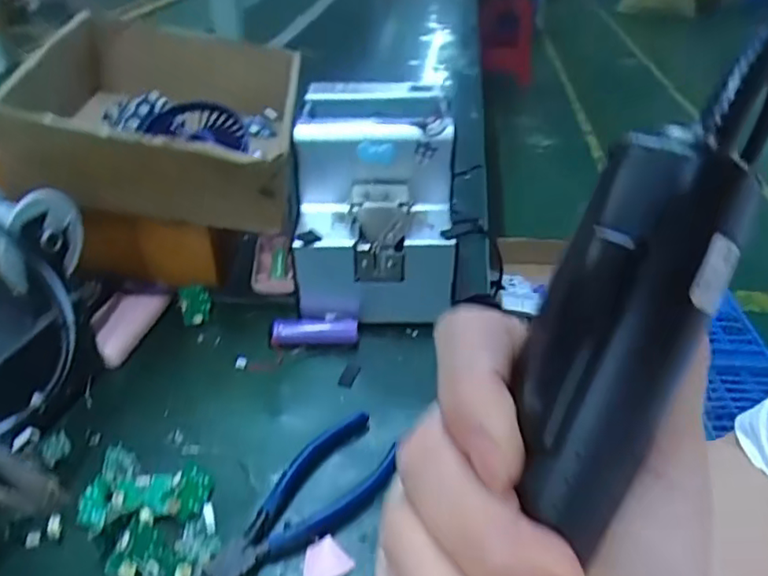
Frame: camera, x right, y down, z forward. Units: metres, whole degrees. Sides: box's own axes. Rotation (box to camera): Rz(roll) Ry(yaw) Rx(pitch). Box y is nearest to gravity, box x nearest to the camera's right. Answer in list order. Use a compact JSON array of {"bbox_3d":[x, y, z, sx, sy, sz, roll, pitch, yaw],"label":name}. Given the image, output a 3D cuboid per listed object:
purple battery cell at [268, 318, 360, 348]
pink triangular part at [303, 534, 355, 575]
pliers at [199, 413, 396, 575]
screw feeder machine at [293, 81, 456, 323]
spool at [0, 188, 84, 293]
[{"bbox_3d":[-0.055,0.034,0.471,0.068,0.021,0.018,-2,36,-6],"label":"purple battery cell"},{"bbox_3d":[-0.033,0.149,0.327,0.026,0.004,0.022,-22,42,-30],"label":"pink triangular part"},{"bbox_3d":[-0.053,0.125,0.350,0.144,0.012,0.056,-27,45,-35],"label":"pliers"},{"bbox_3d":[-0.009,-0.075,0.517,0.124,0.153,0.166,1,35,-2],"label":"screw feeder machine"},{"bbox_3d":[-0.245,-0.036,0.378,0.080,0.055,0.074,8,36,11],"label":"spool"}]

